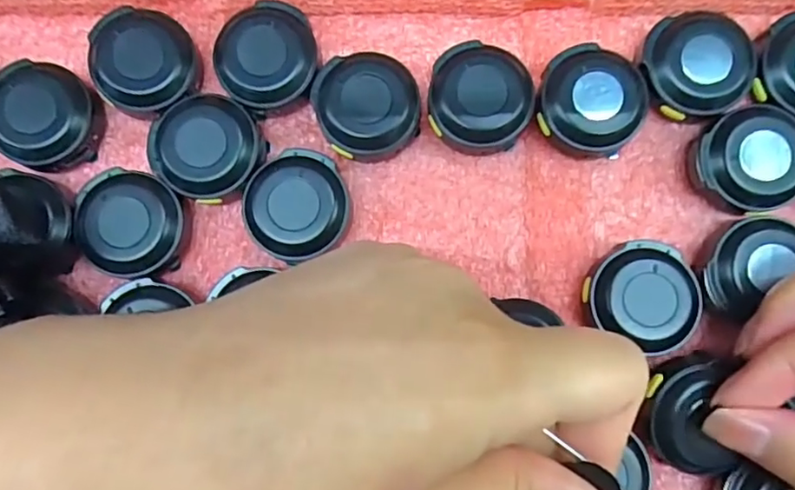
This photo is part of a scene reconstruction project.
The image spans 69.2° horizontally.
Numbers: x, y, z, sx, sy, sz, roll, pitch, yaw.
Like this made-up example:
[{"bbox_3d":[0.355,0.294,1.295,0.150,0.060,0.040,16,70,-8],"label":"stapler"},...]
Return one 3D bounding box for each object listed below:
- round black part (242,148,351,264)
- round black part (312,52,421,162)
[{"bbox_3d":[-0.028,-0.010,0.161,0.028,0.013,0.029,0,82,2],"label":"round black part"},{"bbox_3d":[-0.008,-0.039,0.165,0.028,0.013,0.028,0,82,2],"label":"round black part"}]

